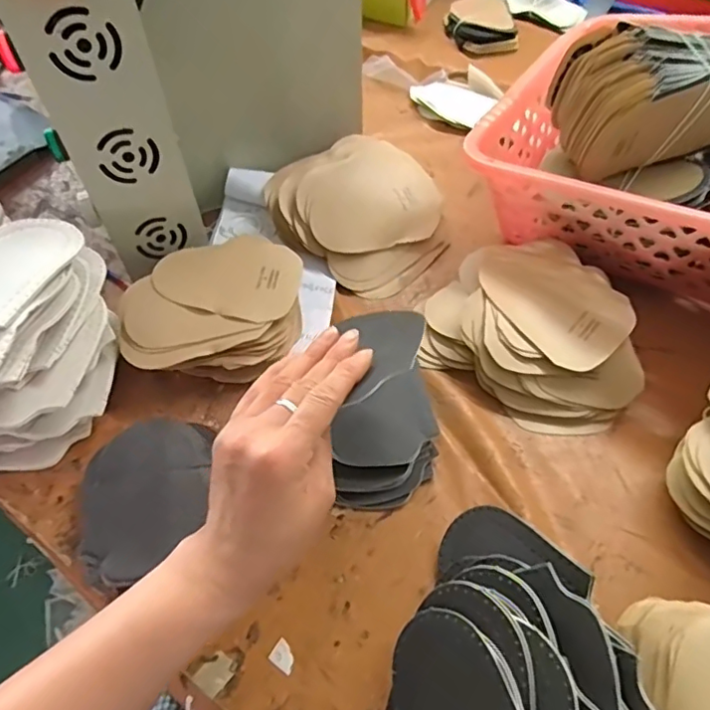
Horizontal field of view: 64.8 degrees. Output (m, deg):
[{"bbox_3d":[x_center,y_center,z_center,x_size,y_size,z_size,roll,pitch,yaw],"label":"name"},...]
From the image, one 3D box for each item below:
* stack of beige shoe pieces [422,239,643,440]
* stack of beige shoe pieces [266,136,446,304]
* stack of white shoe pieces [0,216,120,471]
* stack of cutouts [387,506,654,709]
[{"bbox_3d":[0.162,-0.027,0.507,0.197,0.047,0.166,28,60,19],"label":"stack of beige shoe pieces"},{"bbox_3d":[0.009,-0.147,0.580,0.162,0.076,0.155,-27,59,-16],"label":"stack of beige shoe pieces"},{"bbox_3d":[-0.283,-0.010,0.466,0.147,0.116,0.174,1,55,2],"label":"stack of white shoe pieces"},{"bbox_3d":[0.079,0.173,0.308,0.118,0.091,0.171,-6,55,-2],"label":"stack of cutouts"}]

